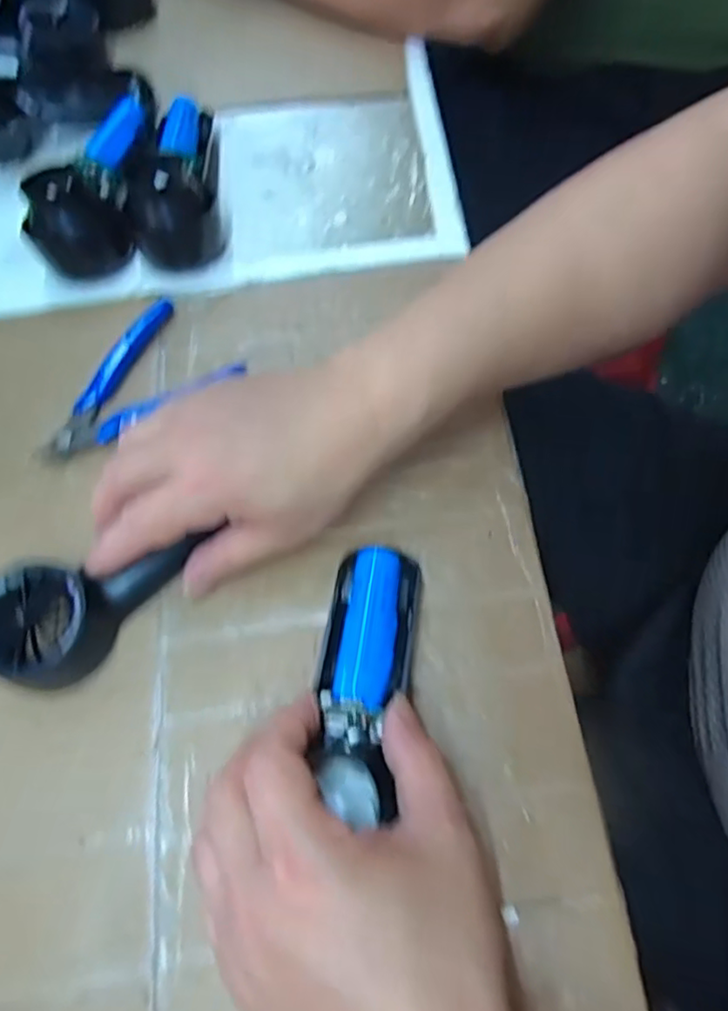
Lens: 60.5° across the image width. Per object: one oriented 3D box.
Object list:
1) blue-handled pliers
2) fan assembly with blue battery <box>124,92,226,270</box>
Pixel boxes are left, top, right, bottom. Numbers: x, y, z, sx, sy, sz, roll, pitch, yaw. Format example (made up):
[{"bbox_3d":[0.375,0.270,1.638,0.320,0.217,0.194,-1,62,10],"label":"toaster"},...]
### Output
[{"bbox_3d":[-0.139,-0.067,0.368,0.114,0.014,0.072,-41,72,-14],"label":"blue-handled pliers"},{"bbox_3d":[-0.123,-0.227,0.418,0.055,0.050,0.146,-4,67,0],"label":"fan assembly with blue battery"}]

